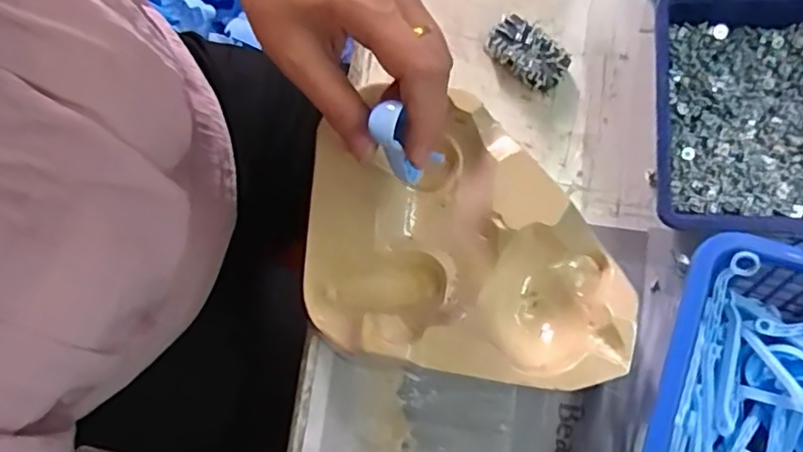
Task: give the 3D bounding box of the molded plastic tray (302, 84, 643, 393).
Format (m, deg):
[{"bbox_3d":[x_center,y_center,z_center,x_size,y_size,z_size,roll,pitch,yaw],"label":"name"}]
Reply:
[{"bbox_3d":[0.038,0.007,0.362,0.188,0.055,0.153,8,80,3],"label":"molded plastic tray"}]

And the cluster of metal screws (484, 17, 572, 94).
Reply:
[{"bbox_3d":[0.082,-0.112,0.400,0.053,0.018,0.028,39,83,8],"label":"cluster of metal screws"}]

